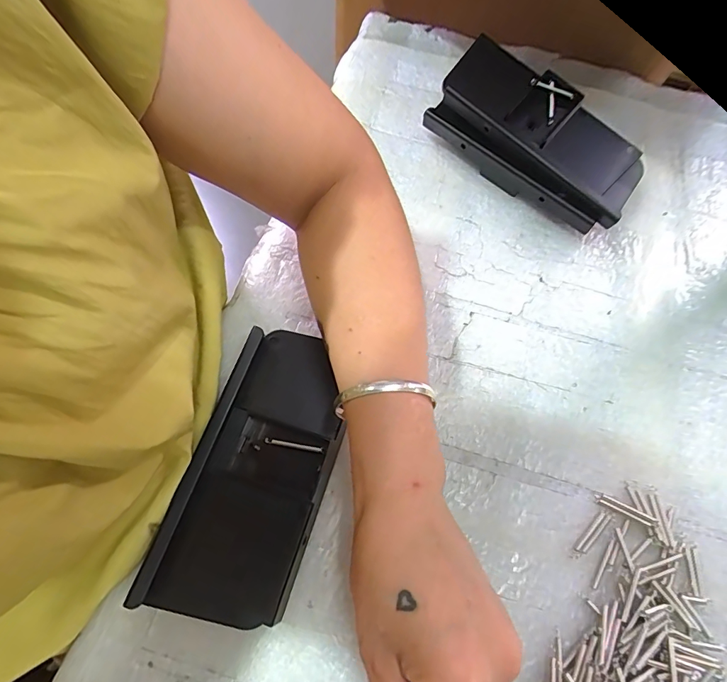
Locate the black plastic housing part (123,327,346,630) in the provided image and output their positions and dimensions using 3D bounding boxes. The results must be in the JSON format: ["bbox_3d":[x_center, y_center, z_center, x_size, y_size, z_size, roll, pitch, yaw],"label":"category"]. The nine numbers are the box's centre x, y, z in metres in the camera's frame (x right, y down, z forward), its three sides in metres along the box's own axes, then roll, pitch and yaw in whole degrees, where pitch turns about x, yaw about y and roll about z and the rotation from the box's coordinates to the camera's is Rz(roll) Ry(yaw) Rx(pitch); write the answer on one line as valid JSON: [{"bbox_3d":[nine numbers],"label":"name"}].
[{"bbox_3d":[-0.063,0.077,0.260,0.082,0.028,0.169,18,69,5],"label":"black plastic housing part"}]

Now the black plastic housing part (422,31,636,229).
[{"bbox_3d":[0.142,-0.168,0.348,0.179,0.064,0.077,38,72,12],"label":"black plastic housing part"}]

